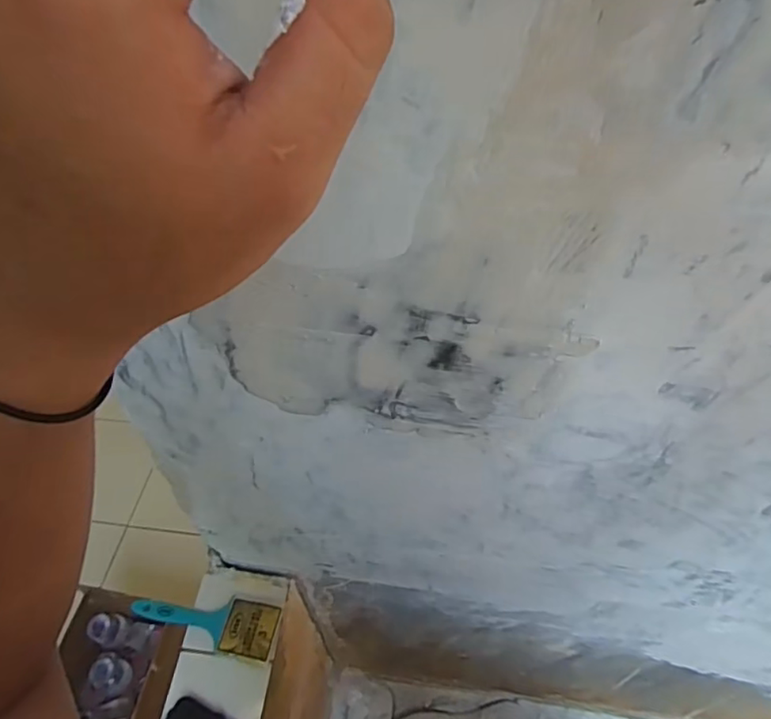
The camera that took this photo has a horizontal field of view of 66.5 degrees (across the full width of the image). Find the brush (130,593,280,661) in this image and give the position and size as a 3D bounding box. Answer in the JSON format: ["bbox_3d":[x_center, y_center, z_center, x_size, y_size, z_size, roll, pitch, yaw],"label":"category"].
[{"bbox_3d":[-0.234,0.339,0.769,0.190,0.024,0.066,7,51,8],"label":"brush"}]

